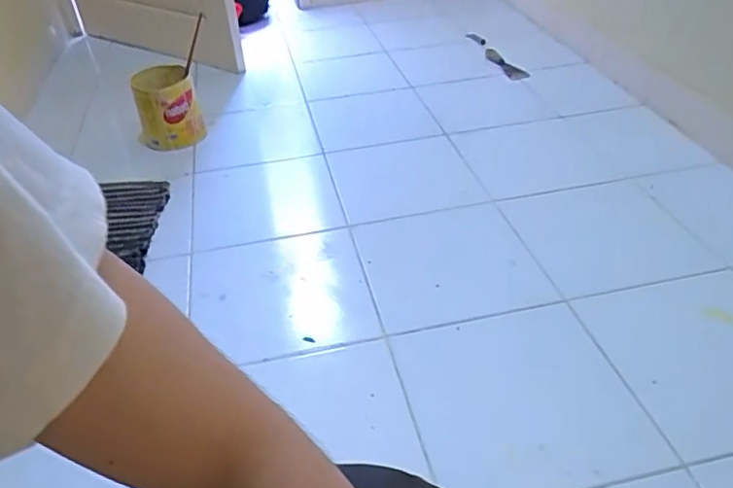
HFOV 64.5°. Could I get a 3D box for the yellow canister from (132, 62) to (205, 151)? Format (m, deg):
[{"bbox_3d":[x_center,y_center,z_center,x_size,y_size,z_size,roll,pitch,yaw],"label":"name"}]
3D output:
[{"bbox_3d":[-0.489,-0.327,1.421,0.155,0.178,0.150,-17,43,-14],"label":"yellow canister"}]

